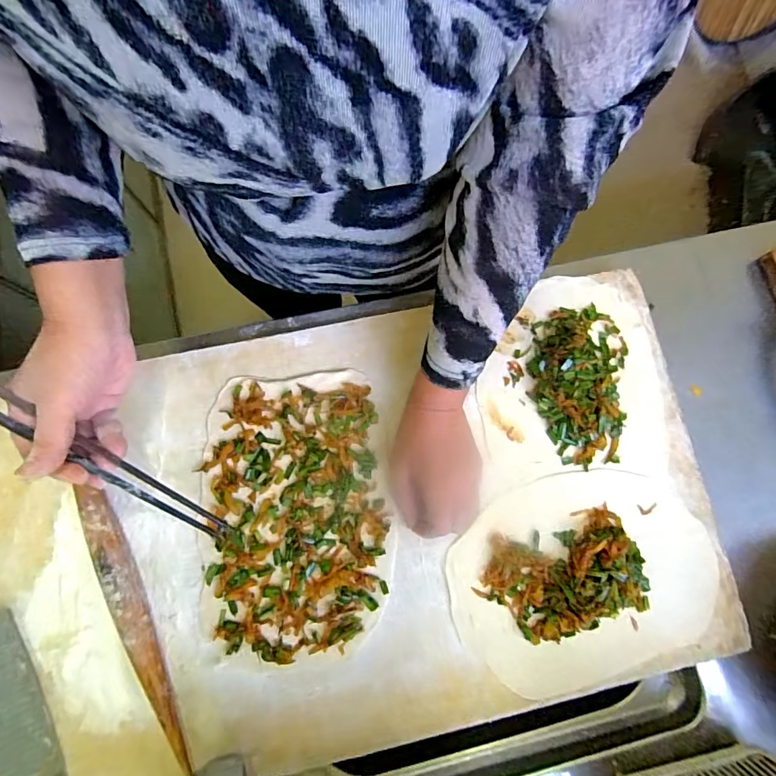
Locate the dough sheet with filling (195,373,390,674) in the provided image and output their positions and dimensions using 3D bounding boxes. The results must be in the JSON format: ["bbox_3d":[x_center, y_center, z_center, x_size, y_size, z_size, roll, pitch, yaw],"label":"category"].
[{"bbox_3d":[-0.087,0.116,0.413,0.170,0.011,0.255,-3,80,-1],"label":"dough sheet with filling"}]

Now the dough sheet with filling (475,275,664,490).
[{"bbox_3d":[0.180,-0.014,0.436,0.174,0.026,0.201,-4,80,-2],"label":"dough sheet with filling"}]

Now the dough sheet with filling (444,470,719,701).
[{"bbox_3d":[0.183,0.173,0.401,0.242,0.025,0.177,-19,81,-4],"label":"dough sheet with filling"}]

